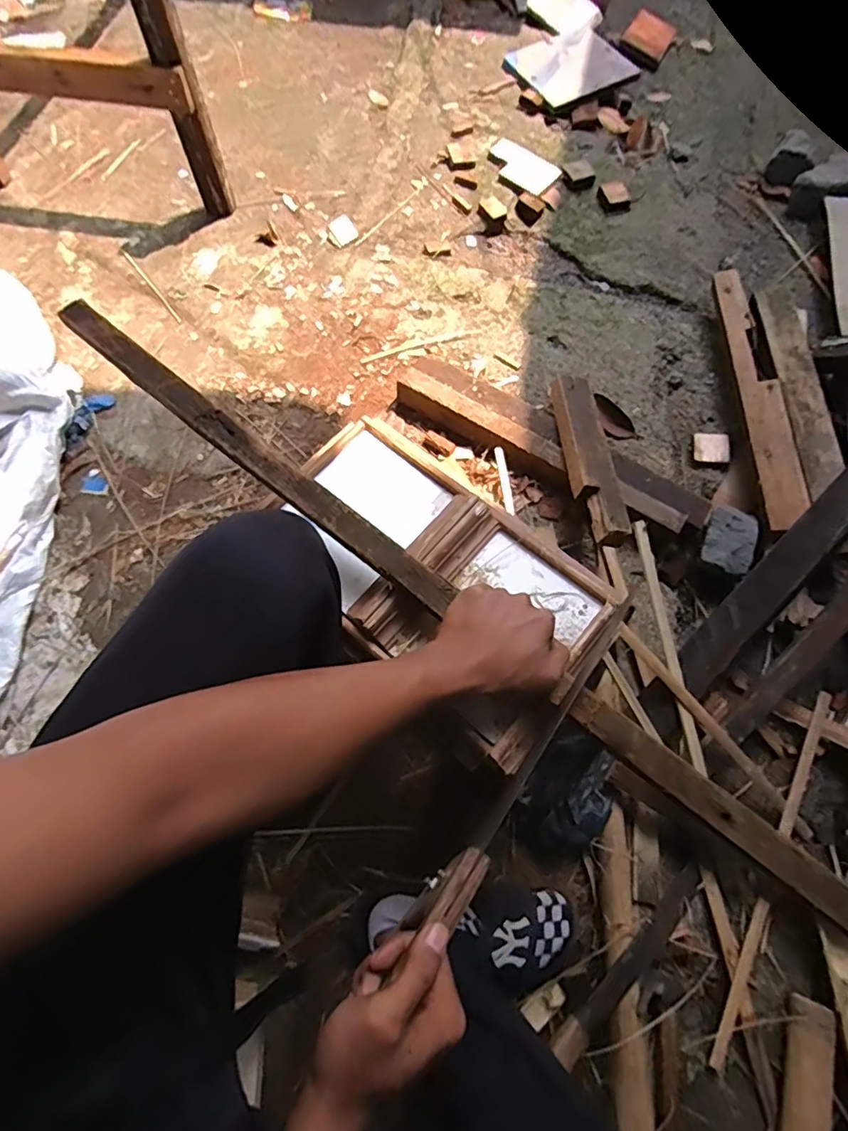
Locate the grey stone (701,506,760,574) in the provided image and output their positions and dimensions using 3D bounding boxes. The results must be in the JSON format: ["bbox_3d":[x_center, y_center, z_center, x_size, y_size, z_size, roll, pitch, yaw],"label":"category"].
[{"bbox_3d":[0.483,-0.044,0.869,0.067,0.024,0.114,22,70,8],"label":"grey stone"}]

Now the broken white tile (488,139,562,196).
[{"bbox_3d":[0.222,-0.916,1.270,0.177,0.008,0.113,40,73,14],"label":"broken white tile"}]

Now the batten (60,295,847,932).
[{"bbox_3d":[0.009,0.023,0.510,0.995,0.016,0.035,37,73,10],"label":"batten"}]

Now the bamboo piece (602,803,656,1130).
[{"bbox_3d":[0.242,0.484,0.666,0.043,0.017,0.346,2,68,0],"label":"bamboo piece"}]

